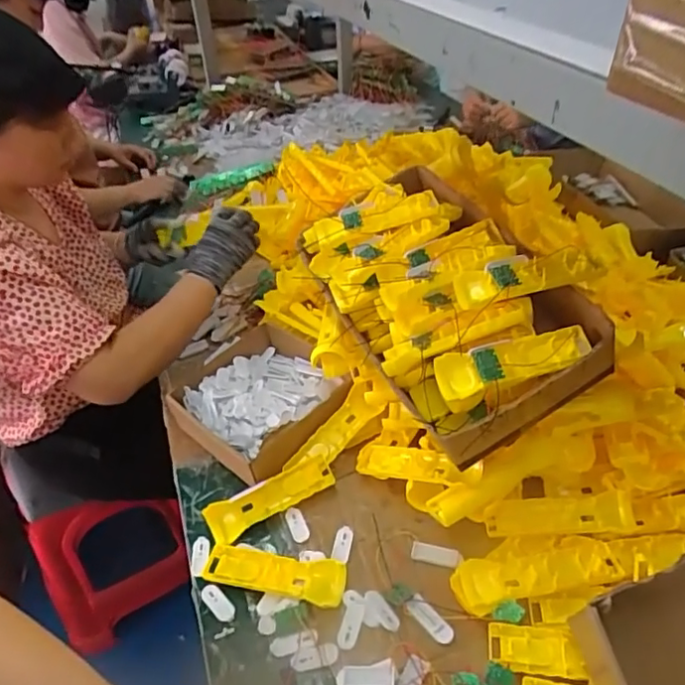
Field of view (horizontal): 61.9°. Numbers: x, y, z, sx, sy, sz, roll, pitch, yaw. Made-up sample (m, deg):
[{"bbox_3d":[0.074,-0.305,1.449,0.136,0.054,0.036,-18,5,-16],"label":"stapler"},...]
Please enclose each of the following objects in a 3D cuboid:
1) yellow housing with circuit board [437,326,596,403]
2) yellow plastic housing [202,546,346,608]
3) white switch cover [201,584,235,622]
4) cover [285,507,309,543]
[{"bbox_3d":[0.180,0.021,0.602,0.162,0.028,0.048,-15,69,-2],"label":"yellow housing with circuit board"},{"bbox_3d":[-0.079,0.263,0.650,0.164,0.025,0.043,6,42,13],"label":"yellow plastic housing"},{"bbox_3d":[-0.140,0.290,0.639,0.049,0.006,0.020,27,50,32],"label":"white switch cover"},{"bbox_3d":[-0.056,0.224,0.702,0.021,0.012,0.042,-19,42,-16],"label":"cover"}]

